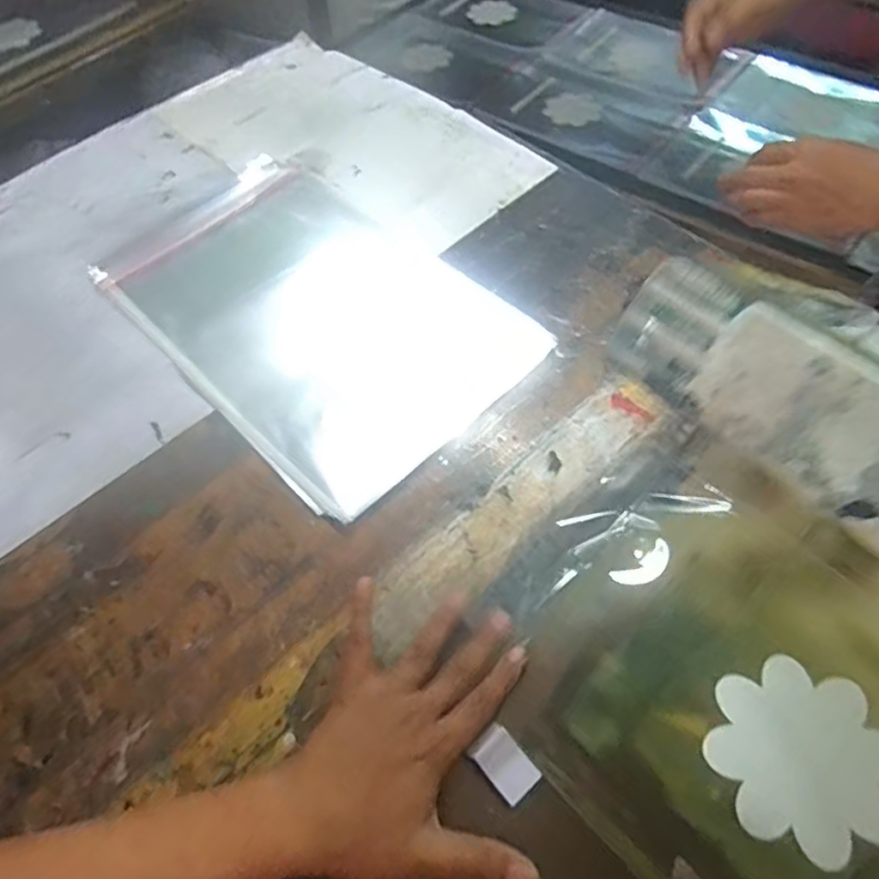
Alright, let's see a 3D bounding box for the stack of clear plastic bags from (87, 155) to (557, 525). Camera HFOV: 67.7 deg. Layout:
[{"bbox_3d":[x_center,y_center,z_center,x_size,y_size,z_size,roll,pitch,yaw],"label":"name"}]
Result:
[{"bbox_3d":[-0.120,-0.126,0.628,0.259,0.018,0.398,-41,63,-19],"label":"stack of clear plastic bags"}]

